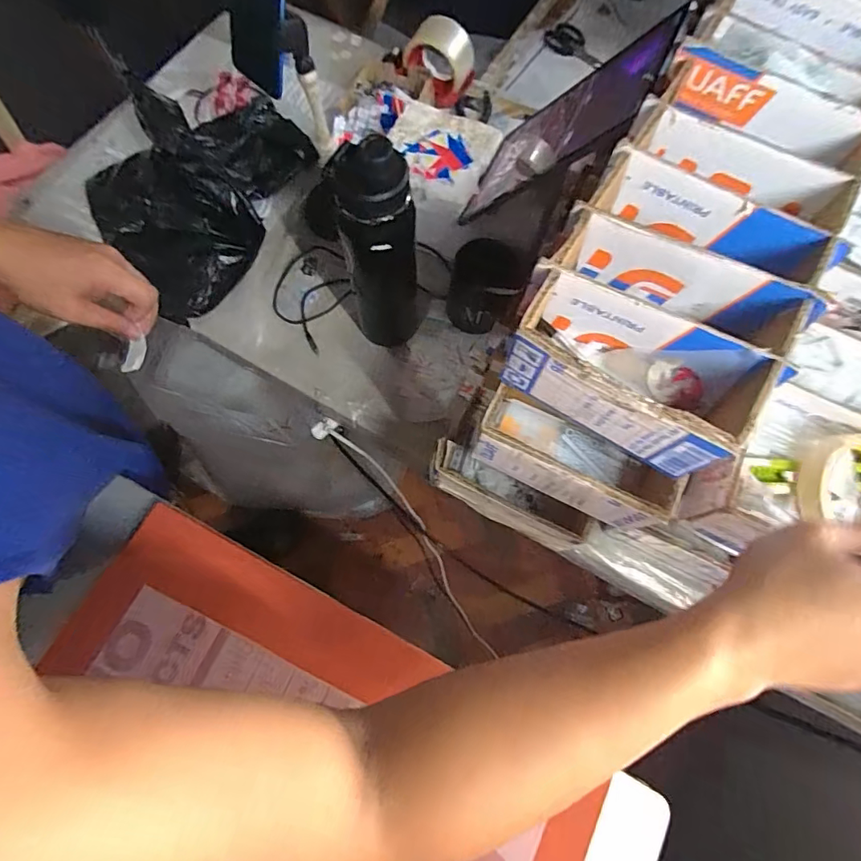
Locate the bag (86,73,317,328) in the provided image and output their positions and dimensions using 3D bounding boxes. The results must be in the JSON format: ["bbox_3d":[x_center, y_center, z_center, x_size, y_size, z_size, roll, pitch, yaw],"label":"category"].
[{"bbox_3d":[-0.328,-0.351,0.641,0.263,0.128,0.348,29,73,7],"label":"bag"}]

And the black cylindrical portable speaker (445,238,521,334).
[{"bbox_3d":[0.066,-0.179,0.617,0.083,0.106,0.073,10,72,1],"label":"black cylindrical portable speaker"}]

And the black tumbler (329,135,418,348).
[{"bbox_3d":[-0.054,-0.188,0.526,0.074,0.269,0.071,1,72,-2],"label":"black tumbler"}]

